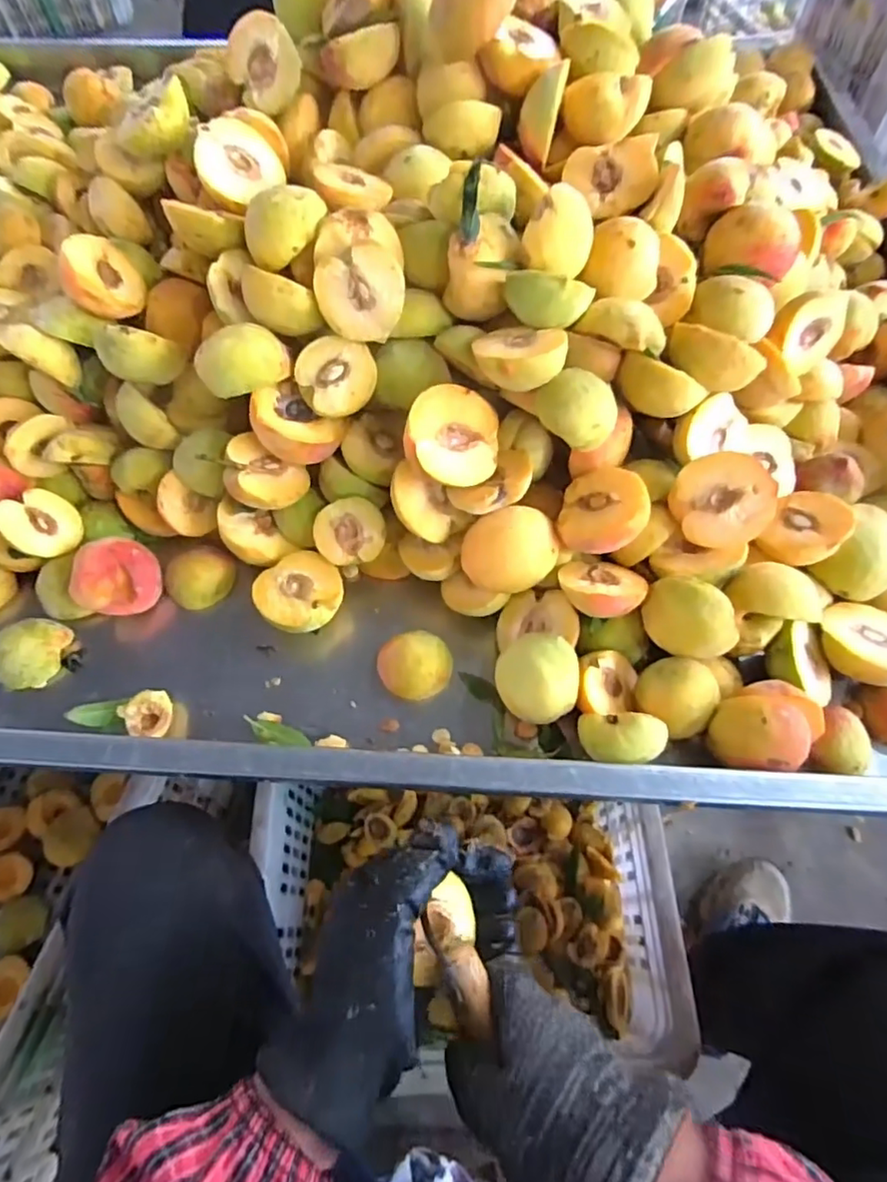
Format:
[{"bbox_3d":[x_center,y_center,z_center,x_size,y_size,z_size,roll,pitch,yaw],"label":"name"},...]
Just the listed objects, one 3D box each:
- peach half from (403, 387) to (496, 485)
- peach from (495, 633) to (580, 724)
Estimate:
[{"bbox_3d":[0.003,-0.110,0.437,0.069,0.035,0.069,1,86,-23],"label":"peach half"},{"bbox_3d":[0.067,0.064,0.432,0.060,0.053,0.059,20,64,11],"label":"peach"}]

